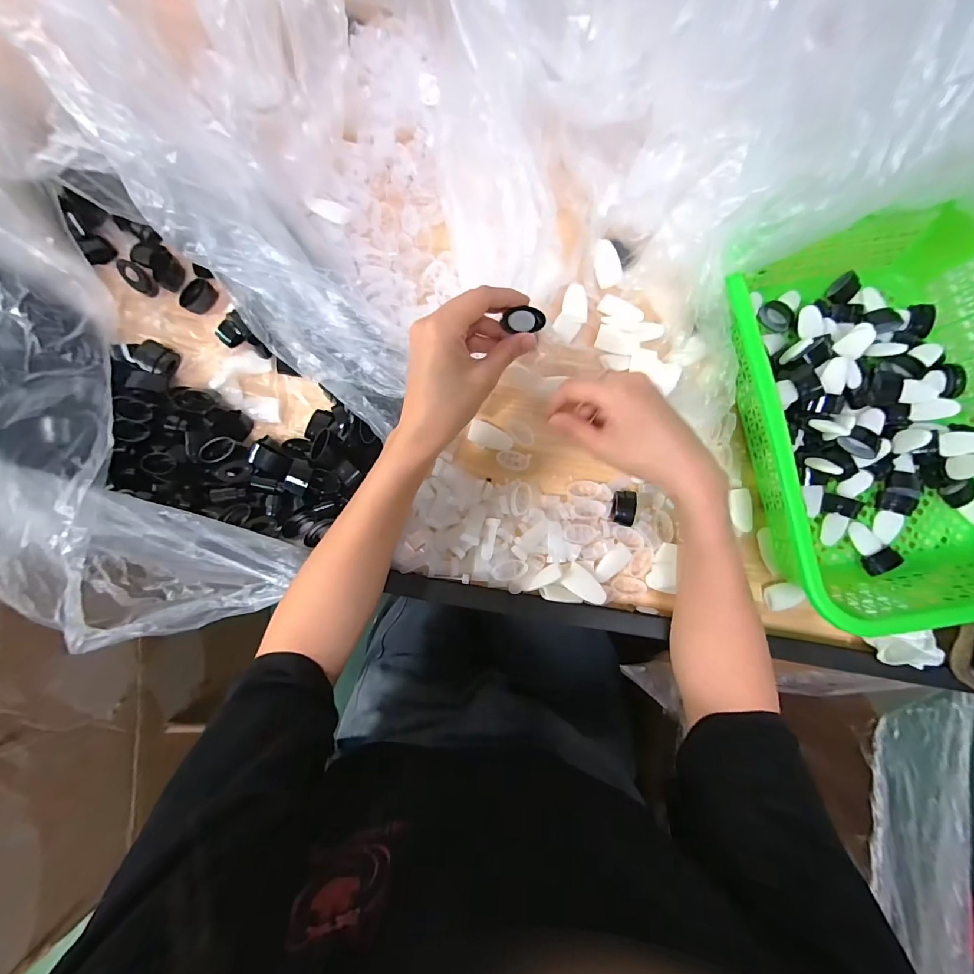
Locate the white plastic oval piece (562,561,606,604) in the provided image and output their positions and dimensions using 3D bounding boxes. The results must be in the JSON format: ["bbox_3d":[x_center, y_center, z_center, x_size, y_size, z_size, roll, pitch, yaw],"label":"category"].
[{"bbox_3d":[0.093,0.092,0.386,0.042,0.011,0.023,36,84,2],"label":"white plastic oval piece"}]

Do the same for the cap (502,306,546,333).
[{"bbox_3d":[0.029,-0.134,0.331,0.034,0.013,0.017,-6,108,-9],"label":"cap"}]

